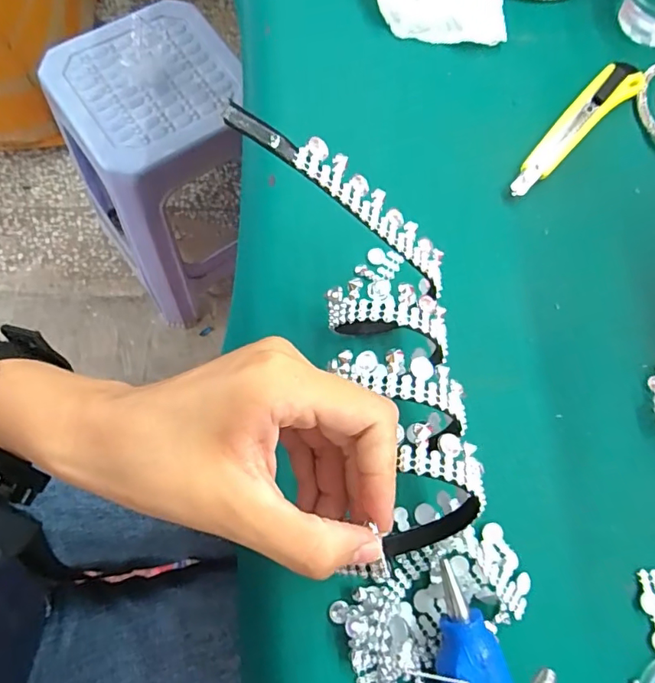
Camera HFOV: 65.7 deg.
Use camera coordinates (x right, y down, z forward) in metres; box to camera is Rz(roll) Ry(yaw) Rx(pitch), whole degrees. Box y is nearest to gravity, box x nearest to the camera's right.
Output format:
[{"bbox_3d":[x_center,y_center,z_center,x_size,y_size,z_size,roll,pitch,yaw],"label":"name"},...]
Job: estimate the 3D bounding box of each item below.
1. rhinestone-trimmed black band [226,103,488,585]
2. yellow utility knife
[{"bbox_3d":[0.027,0.002,0.220,0.072,0.047,0.199,-18,94,-5],"label":"rhinestone-trimmed black band"},{"bbox_3d":[0.156,-0.134,0.320,0.024,0.006,0.126,43,75,8],"label":"yellow utility knife"}]

